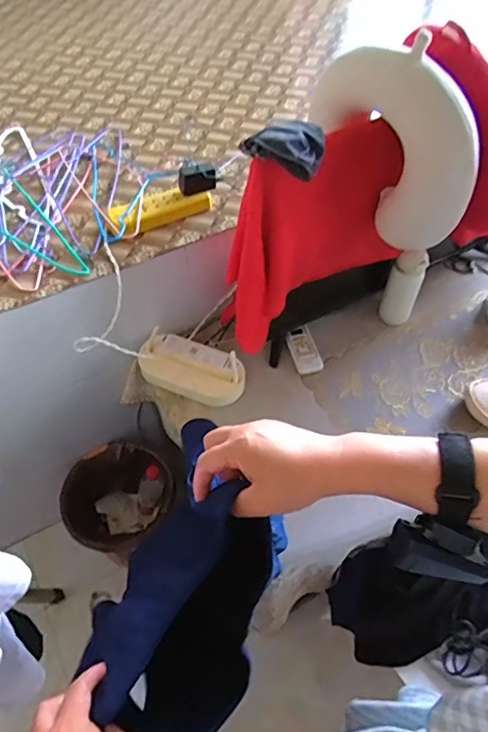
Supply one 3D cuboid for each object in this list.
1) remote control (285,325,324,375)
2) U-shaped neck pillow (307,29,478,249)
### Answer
[{"bbox_3d":[0.127,-0.035,1.107,0.054,0.027,0.112,-14,54,-9],"label":"remote control"},{"bbox_3d":[0.250,-0.354,0.888,0.079,0.338,0.298,-37,61,-23],"label":"U-shaped neck pillow"}]

